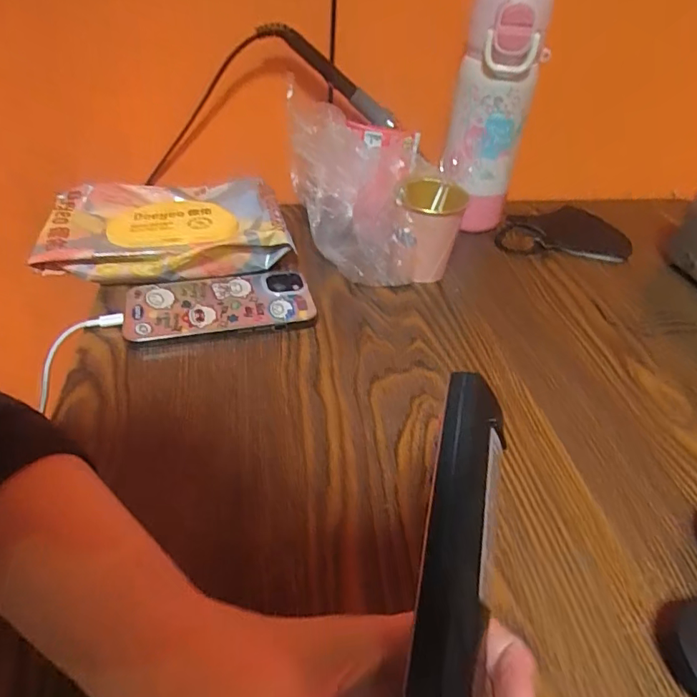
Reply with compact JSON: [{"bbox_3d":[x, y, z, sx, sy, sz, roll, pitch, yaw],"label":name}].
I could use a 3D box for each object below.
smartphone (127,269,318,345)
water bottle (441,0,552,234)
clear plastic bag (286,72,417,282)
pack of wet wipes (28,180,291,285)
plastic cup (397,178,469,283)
[{"bbox_3d":[-0.106,-0.034,0.418,0.146,0.016,0.076,-8,42,-12],"label":"smartphone"},{"bbox_3d":[0.128,-0.199,0.467,0.069,0.233,0.062,10,42,8],"label":"water bottle"},{"bbox_3d":[0.007,-0.141,0.465,0.114,0.134,0.135,-1,41,-5],"label":"clear plastic bag"},{"bbox_3d":[-0.171,-0.114,0.471,0.210,0.037,0.133,-10,43,-15],"label":"pack of wet wipes"},{"bbox_3d":[0.074,-0.107,0.461,0.056,0.083,0.068,8,41,6],"label":"plastic cup"}]

